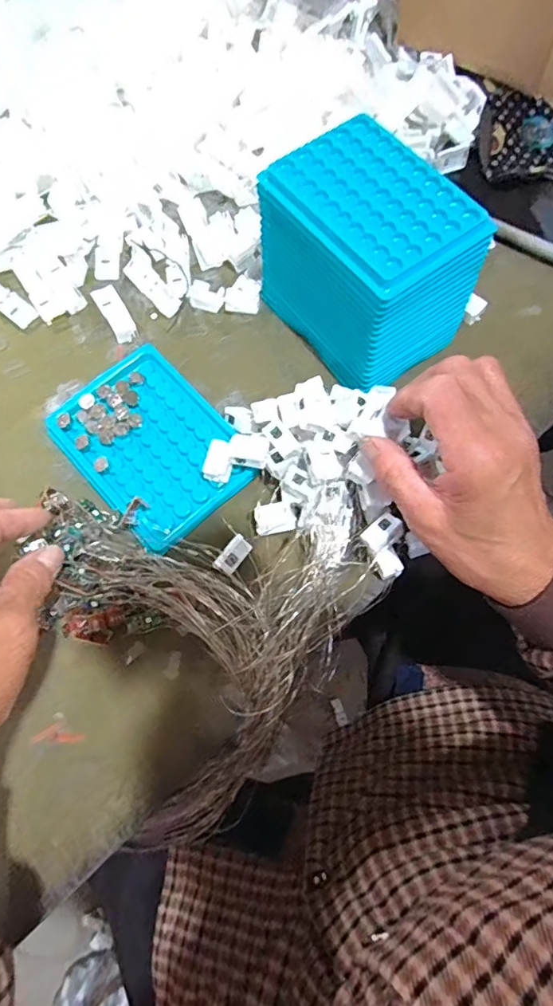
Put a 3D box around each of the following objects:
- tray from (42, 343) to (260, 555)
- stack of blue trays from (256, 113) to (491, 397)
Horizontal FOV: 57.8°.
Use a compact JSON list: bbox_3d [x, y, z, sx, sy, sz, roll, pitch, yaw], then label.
[{"bbox_3d":[-0.089,-0.040,0.361,0.098,0.020,0.135,-40,76,-12],"label":"tray"},{"bbox_3d":[0.065,-0.166,0.356,0.093,0.100,0.151,-37,75,-11],"label":"stack of blue trays"}]

